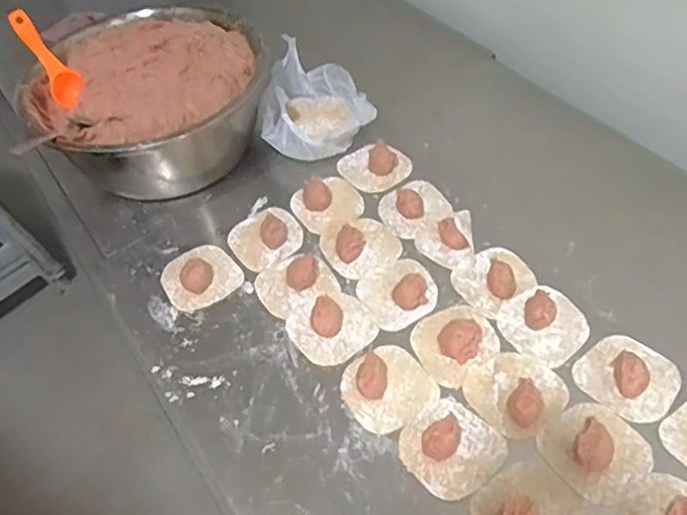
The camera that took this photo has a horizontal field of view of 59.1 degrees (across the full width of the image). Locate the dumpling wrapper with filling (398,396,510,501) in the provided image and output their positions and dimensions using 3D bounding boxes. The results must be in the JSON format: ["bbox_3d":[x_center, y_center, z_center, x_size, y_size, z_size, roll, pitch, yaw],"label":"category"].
[{"bbox_3d":[0.090,0.154,0.505,0.077,0.026,0.076,36,62,29],"label":"dumpling wrapper with filling"}]

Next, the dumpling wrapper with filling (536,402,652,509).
[{"bbox_3d":[0.210,0.155,0.498,0.076,0.022,0.079,-31,54,-19],"label":"dumpling wrapper with filling"}]

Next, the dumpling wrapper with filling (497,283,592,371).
[{"bbox_3d":[0.190,0.058,0.576,0.071,0.024,0.078,-3,50,3],"label":"dumpling wrapper with filling"}]

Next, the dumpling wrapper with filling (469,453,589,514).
[{"bbox_3d":[0.149,0.197,0.475,0.079,0.022,0.075,-34,56,-21],"label":"dumpling wrapper with filling"}]

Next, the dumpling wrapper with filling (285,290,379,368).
[{"bbox_3d":[-0.012,0.063,0.592,0.077,0.019,0.075,-3,50,3],"label":"dumpling wrapper with filling"}]

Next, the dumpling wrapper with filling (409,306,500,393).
[{"bbox_3d":[0.105,0.075,0.574,0.079,0.017,0.071,-33,55,-20],"label":"dumpling wrapper with filling"}]

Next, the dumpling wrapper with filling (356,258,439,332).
[{"bbox_3d":[0.057,0.030,0.612,0.076,0.021,0.075,-3,50,3],"label":"dumpling wrapper with filling"}]

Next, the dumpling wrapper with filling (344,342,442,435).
[{"bbox_3d":[0.038,0.112,0.547,0.077,0.021,0.076,-3,50,3],"label":"dumpling wrapper with filling"}]

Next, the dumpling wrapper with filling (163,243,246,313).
[{"bbox_3d":[-0.153,0.014,0.642,0.077,0.025,0.075,-29,54,-18],"label":"dumpling wrapper with filling"}]

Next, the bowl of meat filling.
[{"bbox_3d":[-0.229,-0.182,0.751,0.264,0.131,0.258,-3,50,3],"label":"bowl of meat filling"}]

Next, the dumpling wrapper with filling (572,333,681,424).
[{"bbox_3d":[0.254,0.100,0.536,0.079,0.022,0.077,34,61,28],"label":"dumpling wrapper with filling"}]

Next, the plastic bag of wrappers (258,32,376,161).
[{"bbox_3d":[-0.035,-0.193,0.770,0.131,0.081,0.158,-7,50,0],"label":"plastic bag of wrappers"}]

